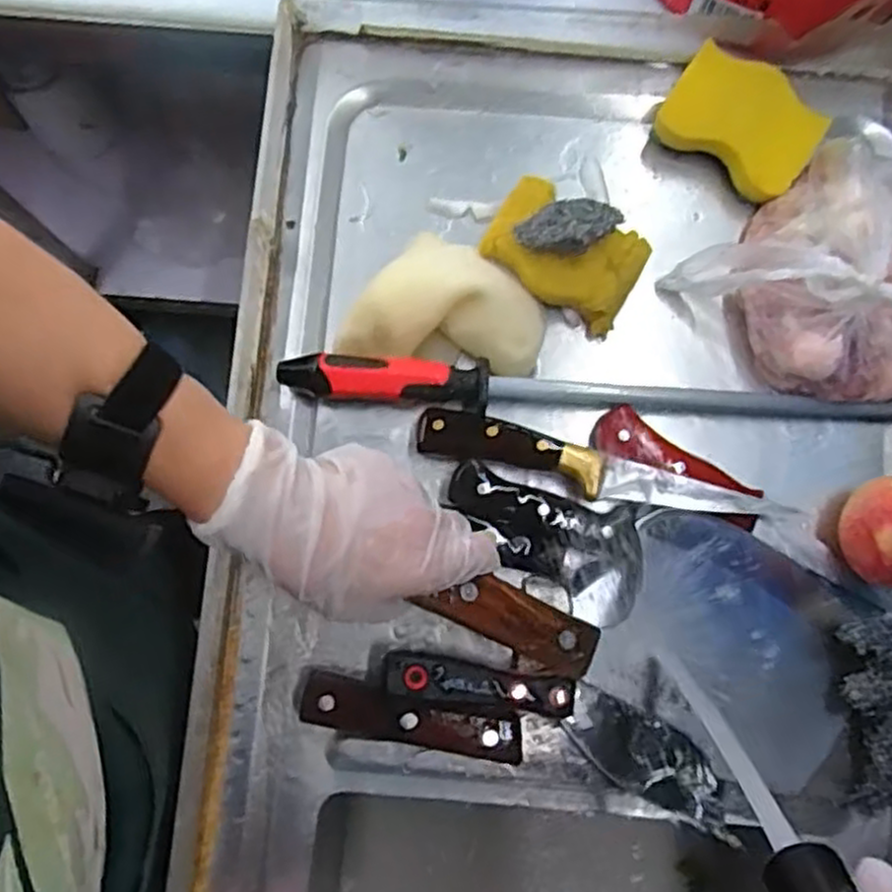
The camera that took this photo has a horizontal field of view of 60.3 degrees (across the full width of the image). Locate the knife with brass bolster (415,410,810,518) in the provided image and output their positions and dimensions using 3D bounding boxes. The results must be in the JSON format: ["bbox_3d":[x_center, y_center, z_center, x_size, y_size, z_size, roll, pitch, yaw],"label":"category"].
[{"bbox_3d":[0.098,0.016,0.494,0.235,0.015,0.031,16,80,3],"label":"knife with brass bolster"}]

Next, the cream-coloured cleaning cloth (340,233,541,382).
[{"bbox_3d":[0.002,-0.099,0.521,0.139,0.039,0.091,12,80,2],"label":"cream-coloured cleaning cloth"}]

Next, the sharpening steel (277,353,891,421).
[{"bbox_3d":[0.104,-0.032,0.515,0.421,0.039,0.032,5,79,1],"label":"sharpening steel"}]

